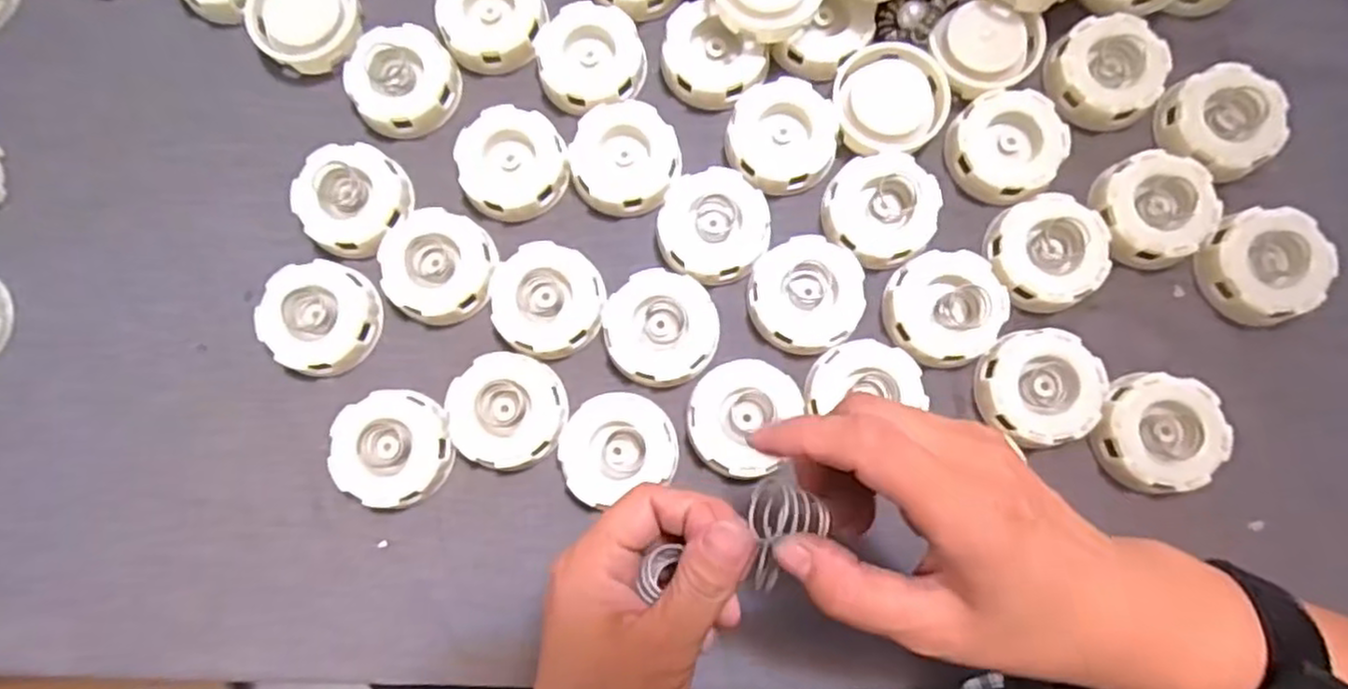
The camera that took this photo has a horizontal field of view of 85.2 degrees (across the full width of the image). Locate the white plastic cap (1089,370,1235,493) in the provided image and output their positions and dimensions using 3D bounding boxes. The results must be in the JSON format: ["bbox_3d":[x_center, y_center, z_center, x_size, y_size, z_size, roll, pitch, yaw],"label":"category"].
[{"bbox_3d":[0.256,0.046,0.388,0.058,0.023,0.059,0,81,1],"label":"white plastic cap"}]

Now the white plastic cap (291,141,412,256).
[{"bbox_3d":[-0.182,-0.083,0.417,0.058,0.027,0.060,0,81,1],"label":"white plastic cap"}]

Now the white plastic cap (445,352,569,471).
[{"bbox_3d":[-0.090,0.036,0.395,0.062,0.020,0.061,0,81,1],"label":"white plastic cap"}]

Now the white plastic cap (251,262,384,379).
[{"bbox_3d":[-0.195,-0.015,0.406,0.058,0.022,0.061,0,81,1],"label":"white plastic cap"}]

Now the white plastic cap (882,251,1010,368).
[{"bbox_3d":[0.147,-0.019,0.402,0.061,0.020,0.060,0,81,1],"label":"white plastic cap"}]

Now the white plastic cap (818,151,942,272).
[{"bbox_3d":[0.114,-0.074,0.406,0.060,0.019,0.060,0,81,1],"label":"white plastic cap"}]

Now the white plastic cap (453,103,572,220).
[{"bbox_3d":[-0.093,-0.104,0.420,0.060,0.018,0.062,0,81,1],"label":"white plastic cap"}]

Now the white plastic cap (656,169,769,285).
[{"bbox_3d":[0.022,-0.066,0.411,0.061,0.017,0.061,0,81,1],"label":"white plastic cap"}]

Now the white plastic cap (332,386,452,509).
[{"bbox_3d":[-0.150,0.055,0.394,0.059,0.021,0.058,0,81,1],"label":"white plastic cap"}]

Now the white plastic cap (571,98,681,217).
[{"bbox_3d":[-0.028,-0.106,0.423,0.060,0.017,0.062,0,81,1],"label":"white plastic cap"}]

